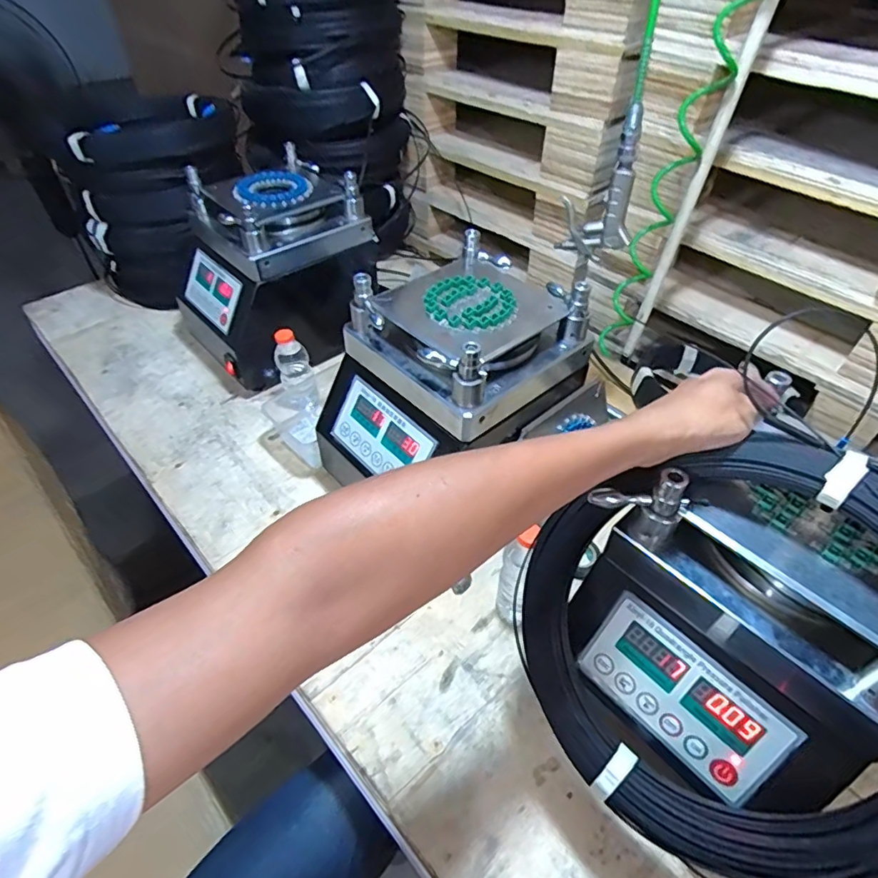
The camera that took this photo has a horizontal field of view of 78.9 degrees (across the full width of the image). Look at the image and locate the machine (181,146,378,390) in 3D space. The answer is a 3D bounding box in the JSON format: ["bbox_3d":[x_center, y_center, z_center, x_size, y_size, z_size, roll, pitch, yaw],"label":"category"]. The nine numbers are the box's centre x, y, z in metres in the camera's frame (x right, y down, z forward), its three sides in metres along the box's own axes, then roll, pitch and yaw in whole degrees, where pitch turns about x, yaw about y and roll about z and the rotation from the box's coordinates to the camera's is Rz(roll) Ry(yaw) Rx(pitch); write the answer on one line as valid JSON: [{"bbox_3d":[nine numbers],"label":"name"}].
[{"bbox_3d":[-0.277,-0.286,0.921,0.308,0.280,0.224,-31,52,-26],"label":"machine"}]

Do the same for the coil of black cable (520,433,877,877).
[{"bbox_3d":[0.201,0.158,0.379,0.294,0.039,0.279,-6,80,35],"label":"coil of black cable"}]

